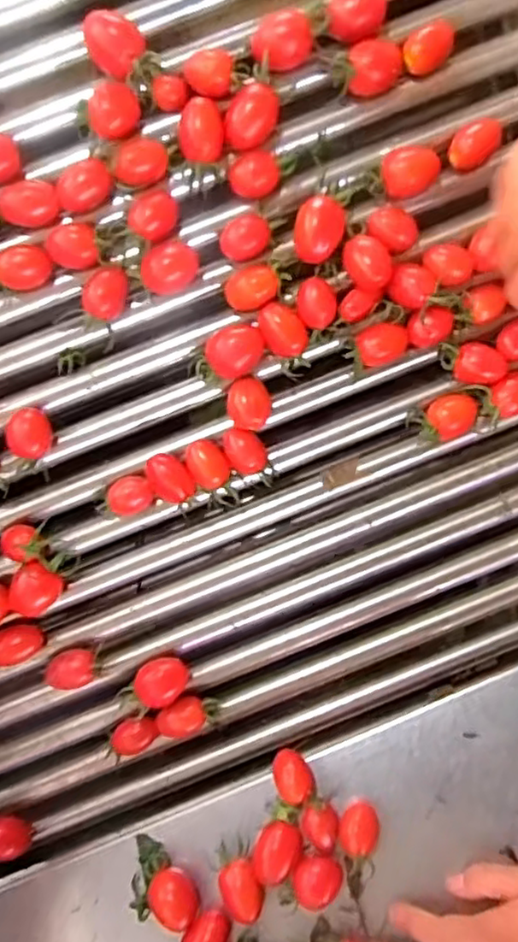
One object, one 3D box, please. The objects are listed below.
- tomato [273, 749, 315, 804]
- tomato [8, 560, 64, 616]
[{"bbox_3d":[0.022,0.203,0.439,0.026,0.018,0.031,-14,76,-5],"label":"tomato"},{"bbox_3d":[-0.147,0.078,0.428,0.026,0.022,0.034,41,81,12],"label":"tomato"}]

